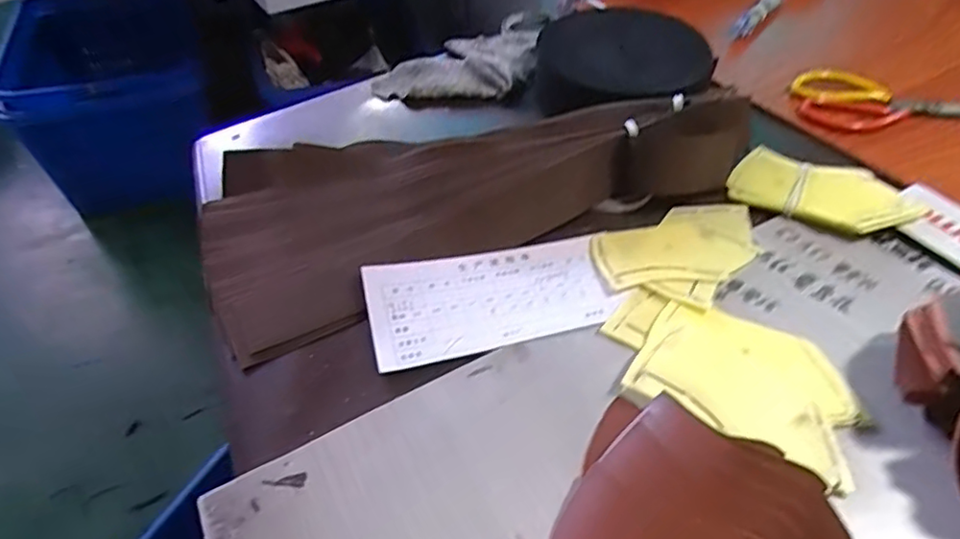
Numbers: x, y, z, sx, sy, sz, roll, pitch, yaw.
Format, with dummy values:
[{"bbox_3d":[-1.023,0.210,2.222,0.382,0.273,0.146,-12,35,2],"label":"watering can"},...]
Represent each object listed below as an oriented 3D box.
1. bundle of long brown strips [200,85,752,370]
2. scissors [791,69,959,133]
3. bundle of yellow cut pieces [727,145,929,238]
[{"bbox_3d":[-0.006,-0.101,0.539,0.478,0.058,0.228,-18,48,-17],"label":"bundle of long brown strips"},{"bbox_3d":[0.449,-0.182,0.649,0.207,0.029,0.077,1,45,1],"label":"scissors"},{"bbox_3d":[0.301,-0.067,0.535,0.145,0.020,0.079,25,50,23],"label":"bundle of yellow cut pieces"}]

